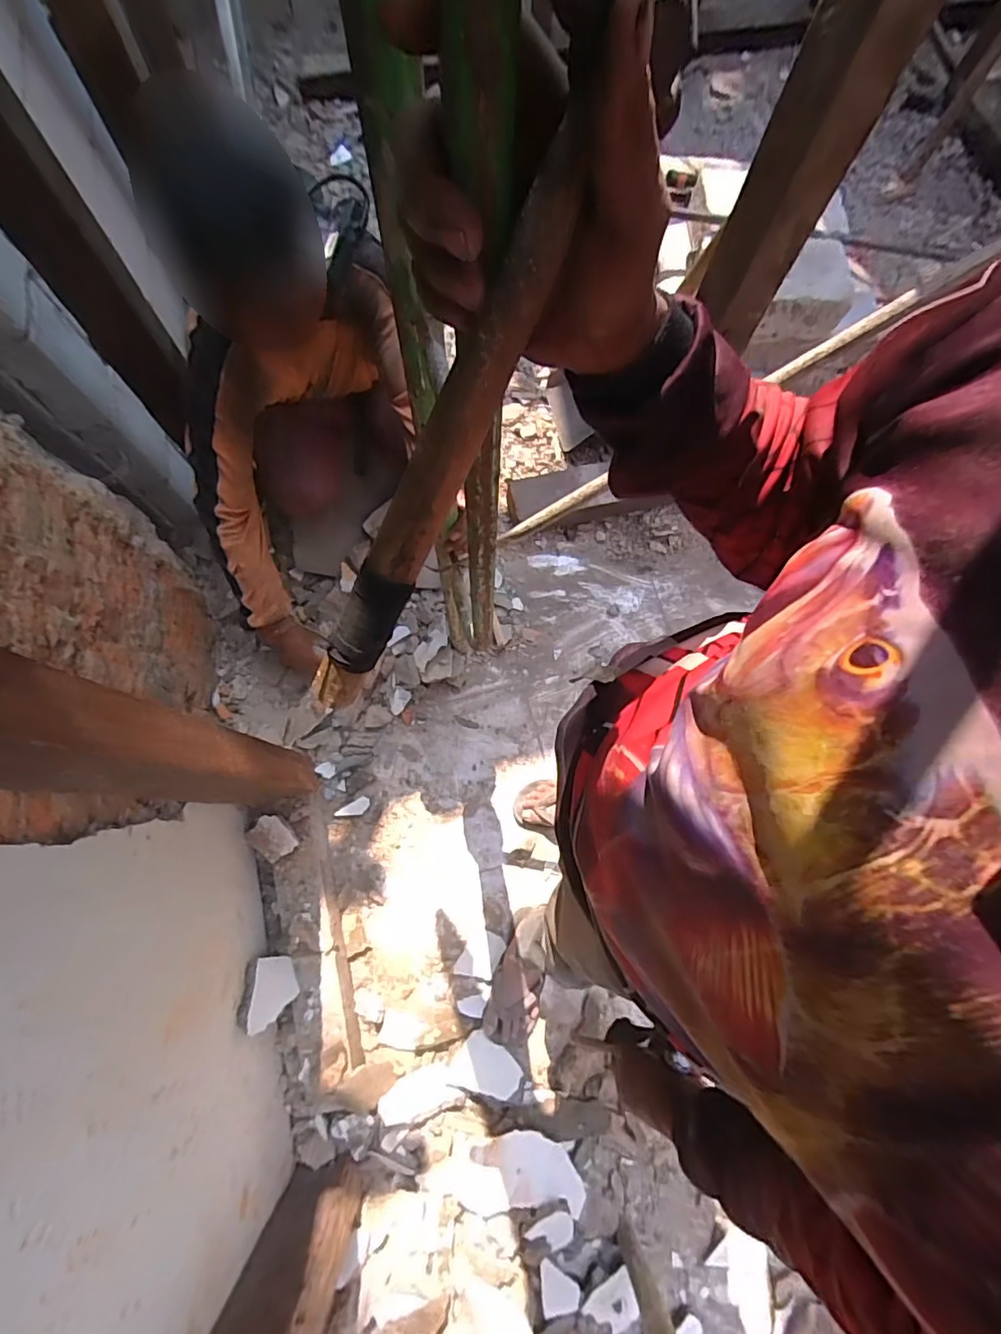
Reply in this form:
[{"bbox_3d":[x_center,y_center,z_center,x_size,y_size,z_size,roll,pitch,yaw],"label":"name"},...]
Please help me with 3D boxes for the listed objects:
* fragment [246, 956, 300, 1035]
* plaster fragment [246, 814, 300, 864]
[{"bbox_3d":[-0.425,0.595,1.029,0.013,0.146,0.104,-21,76,11],"label":"fragment"},{"bbox_3d":[-0.470,0.354,1.127,0.095,0.025,0.082,42,78,10],"label":"plaster fragment"}]

